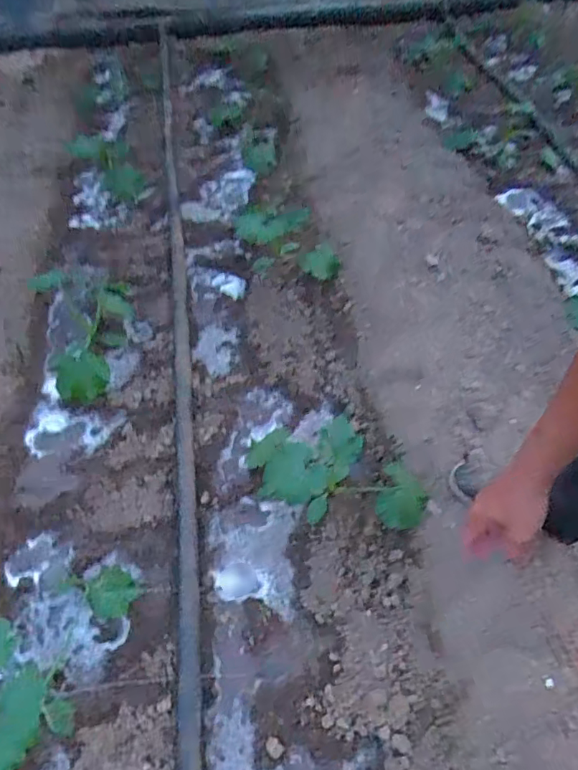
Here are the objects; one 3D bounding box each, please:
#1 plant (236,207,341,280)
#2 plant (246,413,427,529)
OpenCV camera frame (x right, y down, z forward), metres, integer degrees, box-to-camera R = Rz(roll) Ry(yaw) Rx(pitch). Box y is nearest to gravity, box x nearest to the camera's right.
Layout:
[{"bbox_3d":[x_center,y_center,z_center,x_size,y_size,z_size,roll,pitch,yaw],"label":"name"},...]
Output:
[{"bbox_3d":[-0.023,-0.496,1.690,0.273,0.092,0.483,-11,51,-5],"label":"plant"},{"bbox_3d":[0.088,0.193,1.088,0.265,0.103,0.377,-28,55,-18],"label":"plant"}]

